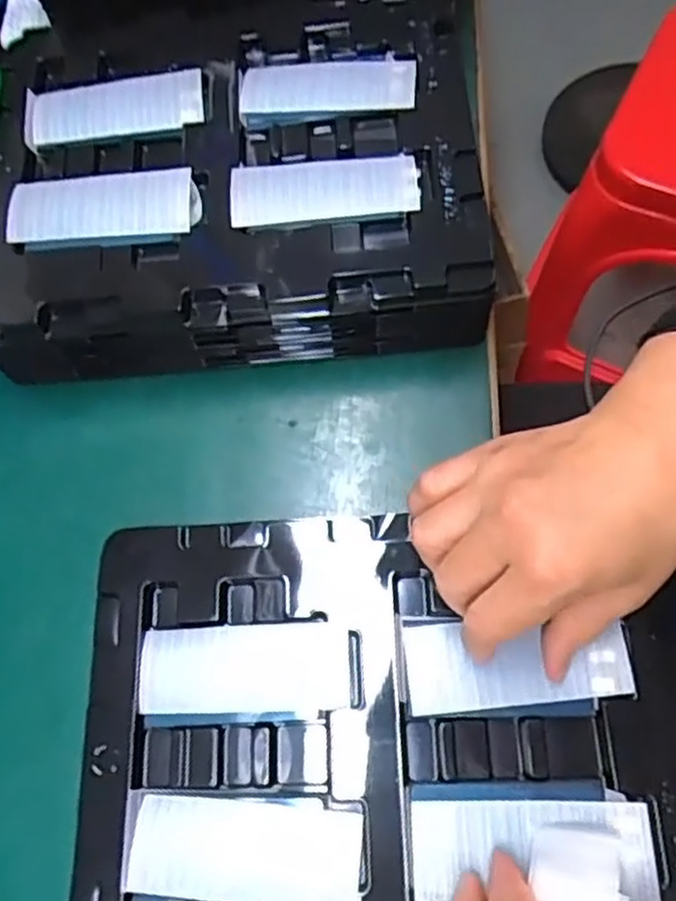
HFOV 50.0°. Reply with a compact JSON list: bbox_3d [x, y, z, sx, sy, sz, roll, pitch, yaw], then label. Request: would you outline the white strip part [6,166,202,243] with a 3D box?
[{"bbox_3d":[-0.129,-0.133,0.395,0.103,0.006,0.043,-3,69,6],"label":"white strip part"}]

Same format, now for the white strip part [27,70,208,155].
[{"bbox_3d":[-0.133,-0.203,0.429,0.105,0.009,0.041,-8,68,3],"label":"white strip part"}]

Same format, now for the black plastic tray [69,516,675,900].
[{"bbox_3d":[0.018,0.134,0.326,0.264,0.018,0.217,-2,69,1],"label":"black plastic tray"}]

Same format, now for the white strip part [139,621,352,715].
[{"bbox_3d":[-0.044,0.102,0.341,0.099,0.006,0.039,-1,69,2],"label":"white strip part"}]

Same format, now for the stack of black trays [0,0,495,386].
[{"bbox_3d":[-0.060,-0.161,0.433,0.278,0.062,0.229,-3,69,1],"label":"stack of black trays"}]

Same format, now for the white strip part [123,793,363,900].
[{"bbox_3d":[-0.040,0.174,0.314,0.100,0.004,0.041,3,69,3],"label":"white strip part"}]

